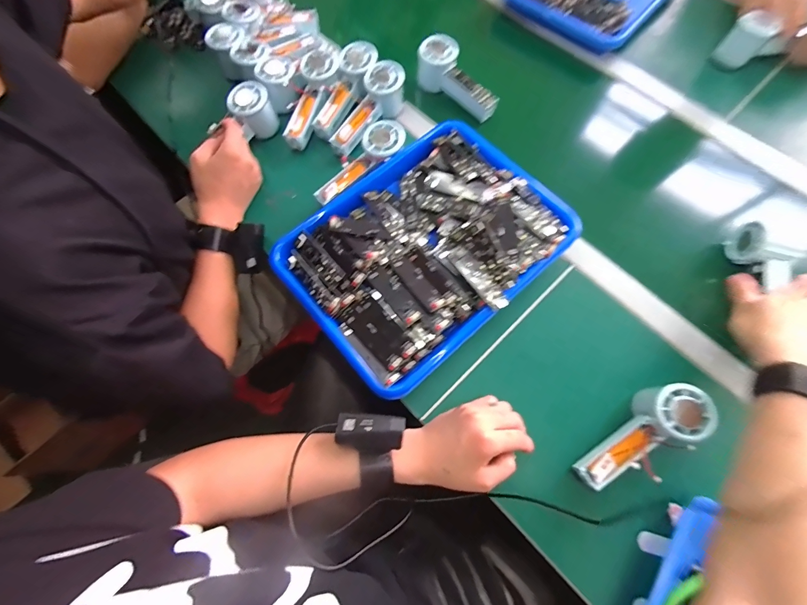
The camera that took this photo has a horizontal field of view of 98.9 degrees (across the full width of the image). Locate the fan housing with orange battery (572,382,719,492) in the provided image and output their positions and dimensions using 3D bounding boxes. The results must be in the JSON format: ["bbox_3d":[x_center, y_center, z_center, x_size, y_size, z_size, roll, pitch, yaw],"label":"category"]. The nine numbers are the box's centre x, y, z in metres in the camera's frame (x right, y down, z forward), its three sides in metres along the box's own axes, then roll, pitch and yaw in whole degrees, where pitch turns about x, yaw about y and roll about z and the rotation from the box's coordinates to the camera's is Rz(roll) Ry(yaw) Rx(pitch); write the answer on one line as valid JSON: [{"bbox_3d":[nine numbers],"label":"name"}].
[{"bbox_3d":[0.259,0.144,0.380,0.152,0.047,0.065,-38,74,3],"label":"fan housing with orange battery"}]

